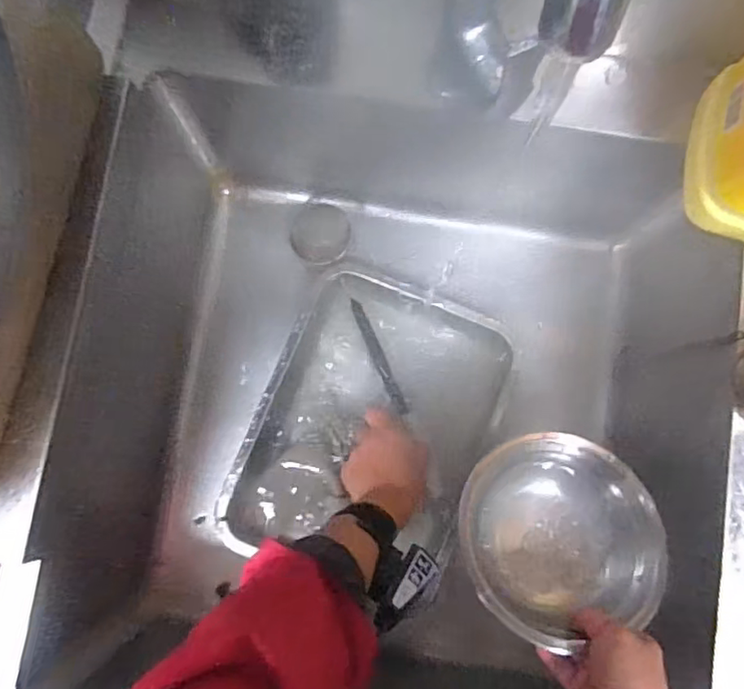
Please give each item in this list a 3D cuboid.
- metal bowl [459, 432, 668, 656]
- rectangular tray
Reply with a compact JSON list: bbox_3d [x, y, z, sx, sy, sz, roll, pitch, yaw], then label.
[{"bbox_3d":[0.159,0.158,0.511,0.158,0.069,0.153,0,83,0],"label":"metal bowl"},{"bbox_3d":[0.001,0.098,0.686,0.248,0.042,0.320,23,83,3],"label":"rectangular tray"}]

